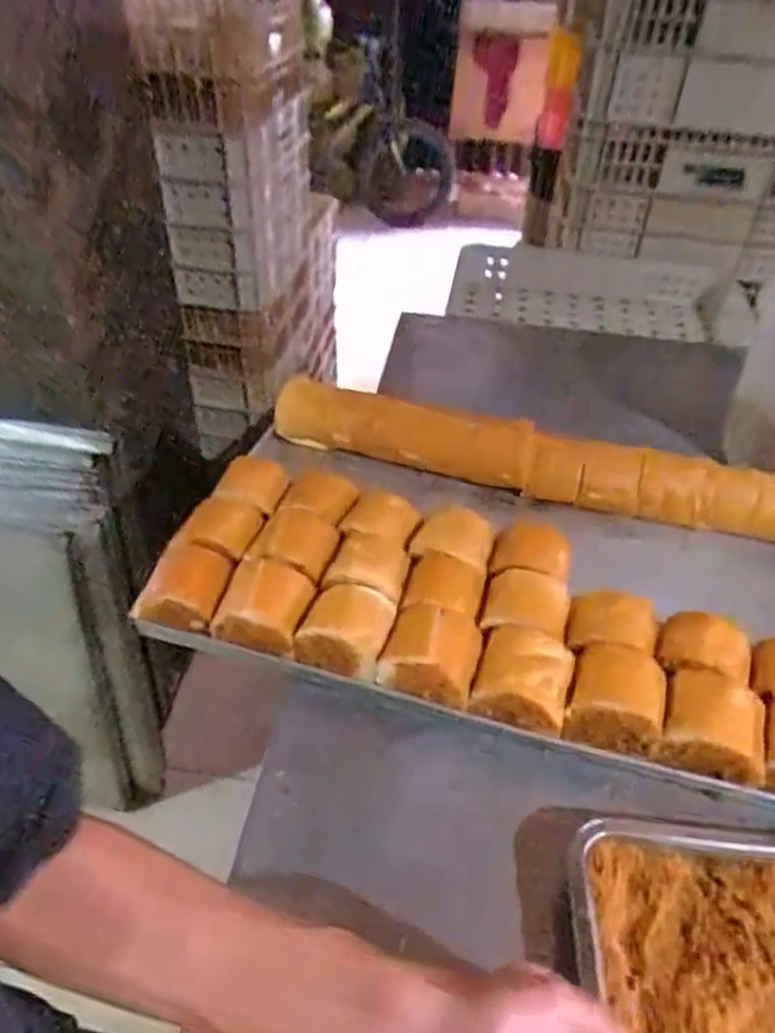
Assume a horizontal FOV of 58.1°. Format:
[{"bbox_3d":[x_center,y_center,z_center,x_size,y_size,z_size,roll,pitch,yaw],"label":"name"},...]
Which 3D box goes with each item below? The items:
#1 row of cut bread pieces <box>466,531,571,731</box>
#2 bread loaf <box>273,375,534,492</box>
[{"bbox_3d":[0.136,0.105,0.696,0.086,0.048,0.215,8,42,7],"label":"row of cut bread pieces"},{"bbox_3d":[0.018,-0.118,0.948,0.355,0.068,0.072,14,43,12],"label":"bread loaf"}]

